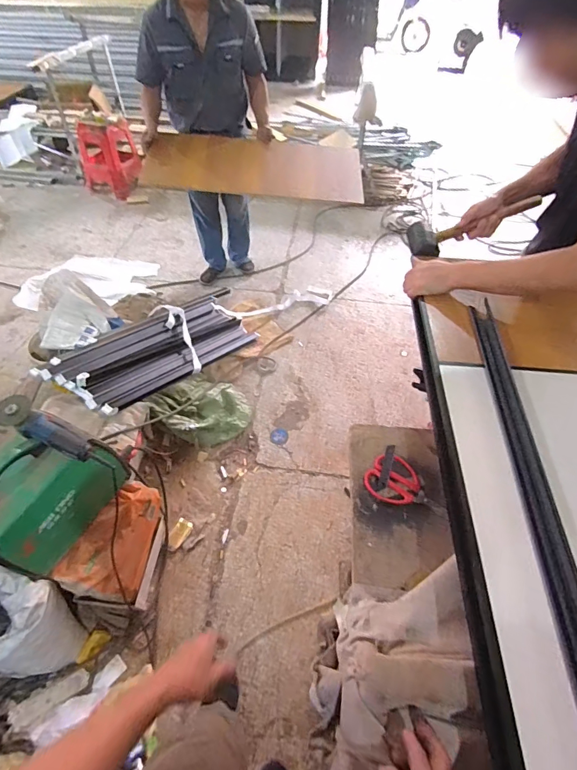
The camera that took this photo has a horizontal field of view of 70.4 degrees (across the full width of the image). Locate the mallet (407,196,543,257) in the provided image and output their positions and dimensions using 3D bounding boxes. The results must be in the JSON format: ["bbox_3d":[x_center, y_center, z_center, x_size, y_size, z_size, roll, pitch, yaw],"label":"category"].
[{"bbox_3d":[0.492,-0.419,1.094,0.342,0.088,0.073,-16,50,7],"label":"mallet"}]

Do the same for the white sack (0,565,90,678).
[{"bbox_3d":[-0.875,0.689,1.184,0.468,0.283,0.260,12,50,10],"label":"white sack"}]

